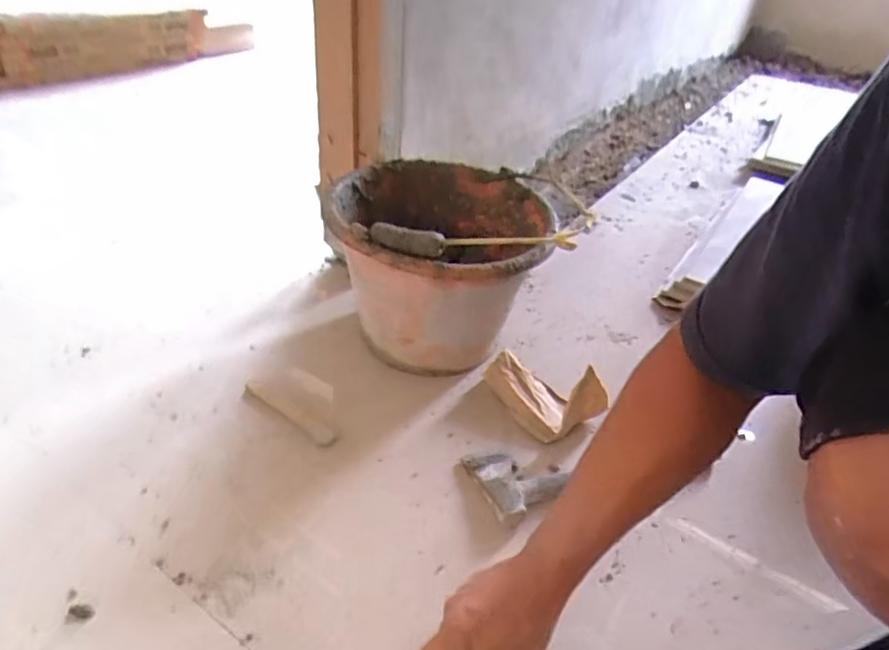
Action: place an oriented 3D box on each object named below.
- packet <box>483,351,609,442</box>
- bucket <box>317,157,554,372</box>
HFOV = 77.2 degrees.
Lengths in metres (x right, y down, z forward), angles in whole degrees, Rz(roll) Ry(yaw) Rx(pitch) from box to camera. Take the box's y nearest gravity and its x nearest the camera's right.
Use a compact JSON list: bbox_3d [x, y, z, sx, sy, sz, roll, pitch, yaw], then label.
[{"bbox_3d":[0.114,0.081,0.664,0.139,0.060,0.084,26,41,24],"label":"packet"},{"bbox_3d":[-0.013,-0.076,0.723,0.257,0.220,0.271,4,37,-3],"label":"bucket"}]

